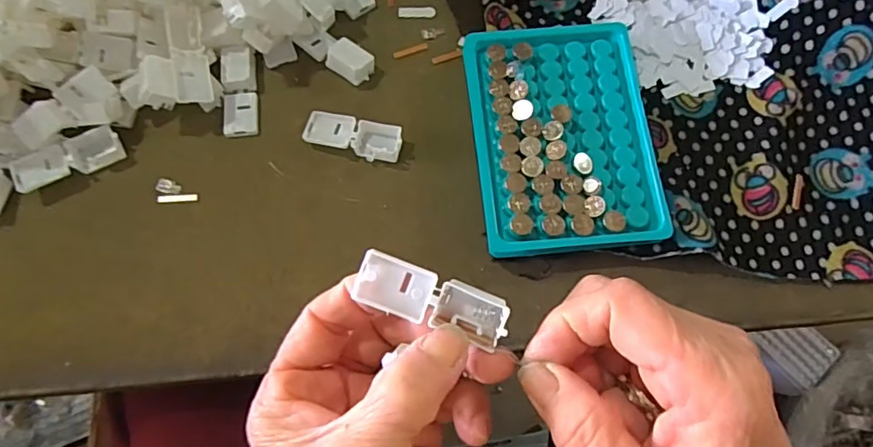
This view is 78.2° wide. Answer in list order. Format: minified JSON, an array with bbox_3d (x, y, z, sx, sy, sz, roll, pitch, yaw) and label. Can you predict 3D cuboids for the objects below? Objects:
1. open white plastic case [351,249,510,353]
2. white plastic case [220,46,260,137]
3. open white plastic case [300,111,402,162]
[{"bbox_3d":[-0.002,0.028,0.195,0.055,0.013,0.019,20,76,-2],"label":"open white plastic case"},{"bbox_3d":[-0.118,-0.079,0.321,0.020,0.008,0.056,-5,72,-3],"label":"white plastic case"},{"bbox_3d":[-0.048,-0.052,0.312,0.056,0.009,0.023,17,72,4],"label":"open white plastic case"}]

